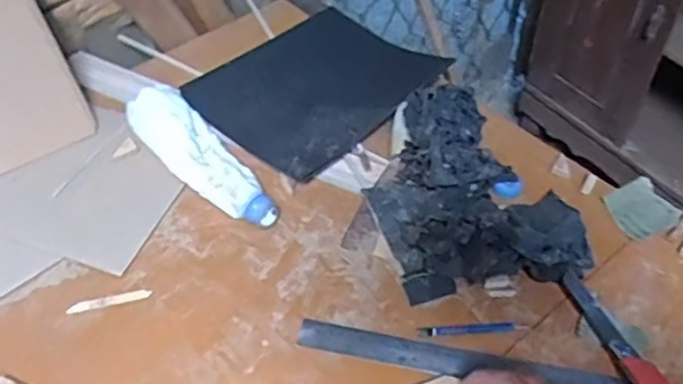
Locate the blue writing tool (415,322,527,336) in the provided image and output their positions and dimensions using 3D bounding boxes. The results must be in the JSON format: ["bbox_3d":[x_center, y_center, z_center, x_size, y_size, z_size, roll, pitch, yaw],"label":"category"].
[{"bbox_3d":[0.123,0.129,0.627,0.103,0.007,0.011,-1,49,-1],"label":"blue writing tool"}]

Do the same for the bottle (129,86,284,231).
[{"bbox_3d":[-0.153,-0.040,0.737,0.072,0.058,0.216,-34,57,-26],"label":"bottle"}]

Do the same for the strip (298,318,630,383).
[{"bbox_3d":[0.112,0.156,0.608,0.306,0.006,0.031,9,50,8],"label":"strip"}]

